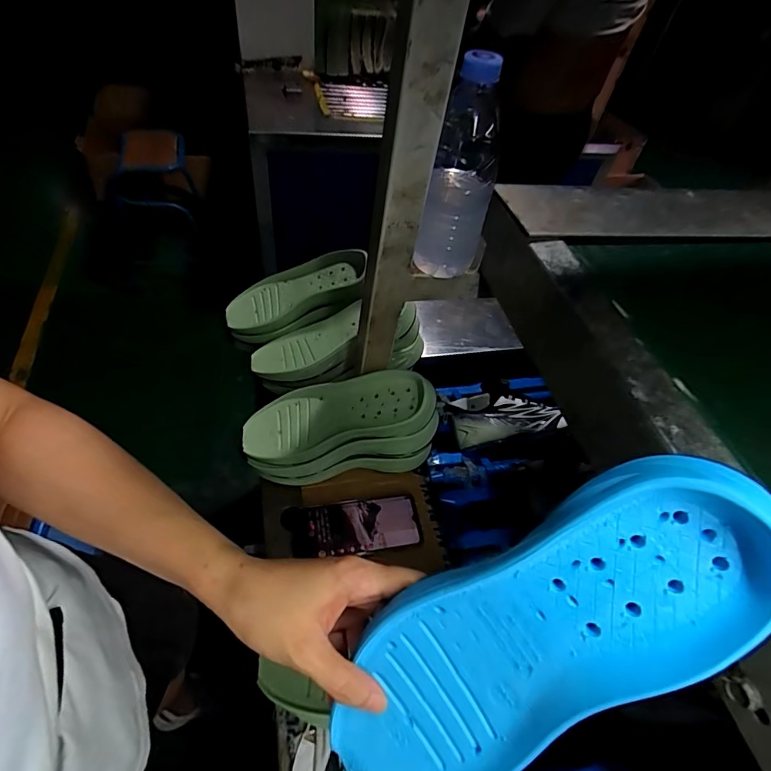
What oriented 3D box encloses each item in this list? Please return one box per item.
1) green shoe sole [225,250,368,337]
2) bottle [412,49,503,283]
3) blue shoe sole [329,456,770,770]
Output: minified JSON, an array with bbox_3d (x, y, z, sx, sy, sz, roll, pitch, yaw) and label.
[{"bbox_3d":[-0.138,-0.151,0.724,0.249,0.039,0.100,-20,51,9],"label":"green shoe sole"},{"bbox_3d":[0.073,-0.200,0.424,0.061,0.191,0.077,14,50,5],"label":"bottle"},{"bbox_3d":[0.066,0.127,0.222,0.034,0.248,0.087,20,31,-51],"label":"blue shoe sole"}]

